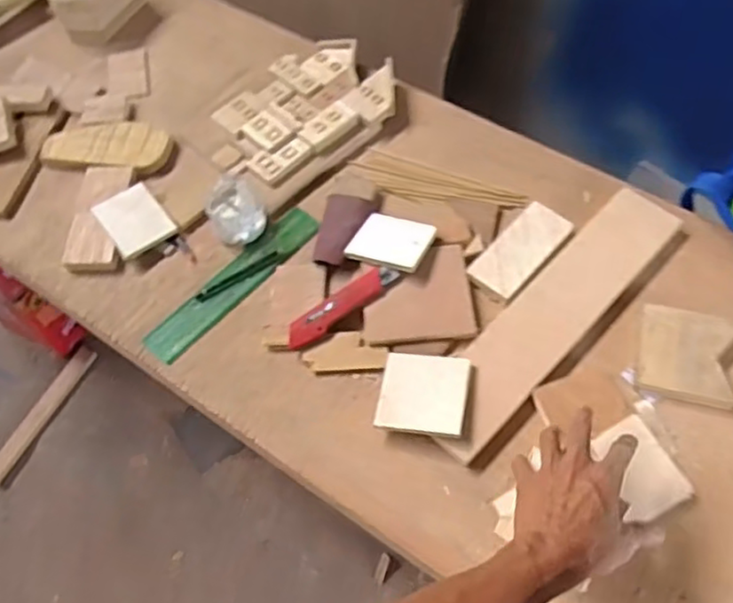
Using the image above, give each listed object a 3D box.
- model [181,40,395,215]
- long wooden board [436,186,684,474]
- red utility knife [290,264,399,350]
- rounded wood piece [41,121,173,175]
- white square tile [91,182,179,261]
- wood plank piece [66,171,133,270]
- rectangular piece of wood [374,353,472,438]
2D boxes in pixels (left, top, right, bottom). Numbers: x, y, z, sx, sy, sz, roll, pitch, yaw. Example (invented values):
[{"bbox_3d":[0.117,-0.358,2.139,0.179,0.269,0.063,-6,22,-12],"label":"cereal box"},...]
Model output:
[{"bbox_3d":[-0.098,-0.263,0.929,0.269,0.035,0.208,-41,65,-20],"label":"model"},{"bbox_3d":[0.210,0.011,0.763,0.085,0.017,0.394,39,68,23],"label":"long wooden board"},{"bbox_3d":[-0.029,0.005,0.781,0.145,0.022,0.033,-34,63,-17],"label":"red utility knife"},{"bbox_3d":[-0.350,-0.215,0.920,0.169,0.014,0.085,9,59,8],"label":"rounded wood piece"},{"bbox_3d":[-0.292,-0.102,0.855,0.075,0.014,0.091,-33,63,-16],"label":"white square tile"},{"bbox_3d":[-0.339,-0.107,0.859,0.065,0.012,0.153,-1,59,2],"label":"wood plank piece"},{"bbox_3d":[0.060,0.097,0.716,0.090,0.010,0.085,4,63,16],"label":"rectangular piece of wood"}]

